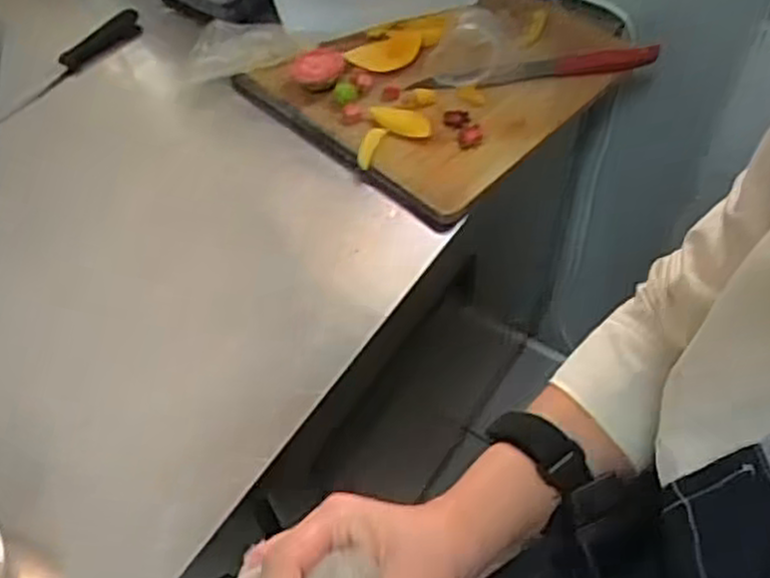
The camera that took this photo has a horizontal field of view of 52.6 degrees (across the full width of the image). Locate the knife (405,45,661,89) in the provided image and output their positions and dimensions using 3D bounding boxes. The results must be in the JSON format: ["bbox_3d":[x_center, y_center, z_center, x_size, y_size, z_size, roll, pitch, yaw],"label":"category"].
[{"bbox_3d":[0.175,-0.249,0.886,0.286,0.020,0.036,-10,54,-3],"label":"knife"}]

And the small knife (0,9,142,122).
[{"bbox_3d":[-0.391,-0.274,0.966,0.213,0.027,0.030,-42,59,-10],"label":"small knife"}]

